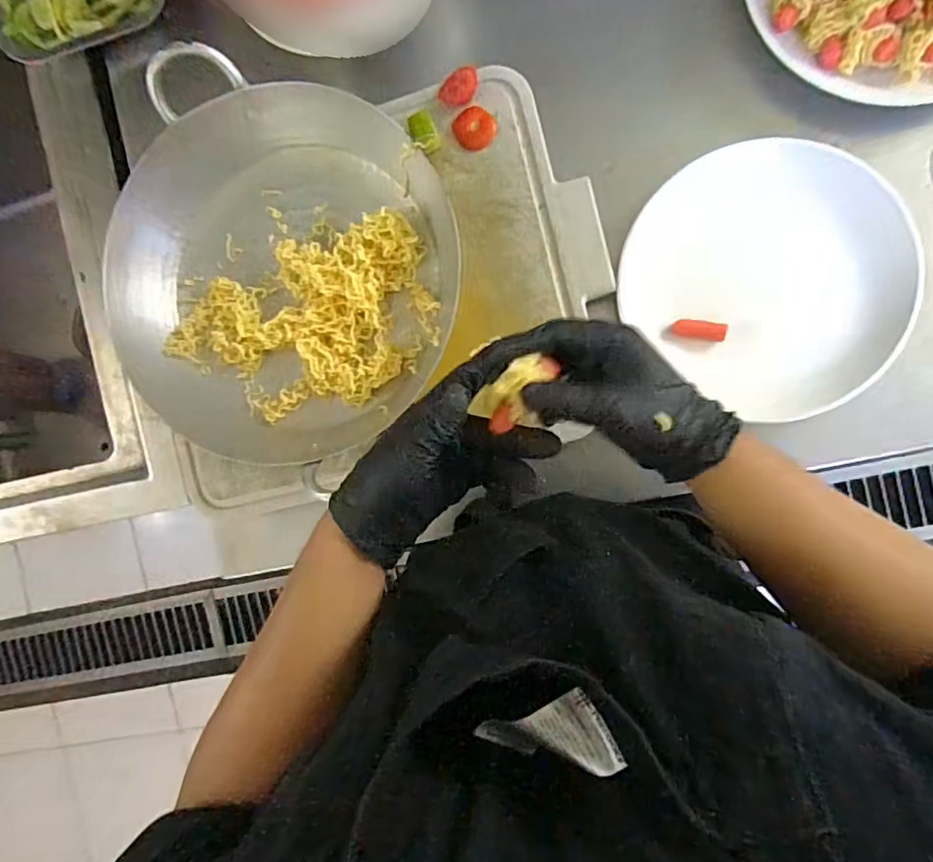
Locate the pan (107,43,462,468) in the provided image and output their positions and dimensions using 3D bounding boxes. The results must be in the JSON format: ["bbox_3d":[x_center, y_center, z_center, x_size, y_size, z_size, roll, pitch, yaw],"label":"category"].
[{"bbox_3d":[-0.165,-0.141,0.532,0.306,0.078,0.327,1,93,11],"label":"pan"}]

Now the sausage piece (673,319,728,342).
[{"bbox_3d":[0.205,-0.089,0.501,0.043,0.009,0.016,11,95,10],"label":"sausage piece"}]

